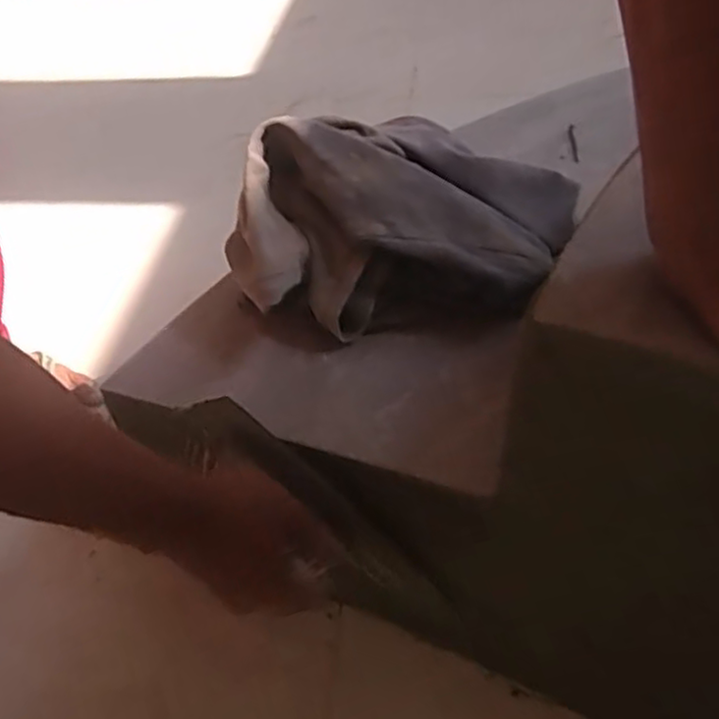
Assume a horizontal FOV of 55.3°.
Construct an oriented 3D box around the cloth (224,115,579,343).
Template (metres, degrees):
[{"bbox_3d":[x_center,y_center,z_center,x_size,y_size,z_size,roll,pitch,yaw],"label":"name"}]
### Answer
[{"bbox_3d":[0.030,-0.113,0.558,0.262,0.140,0.157,-1,45,5],"label":"cloth"}]

